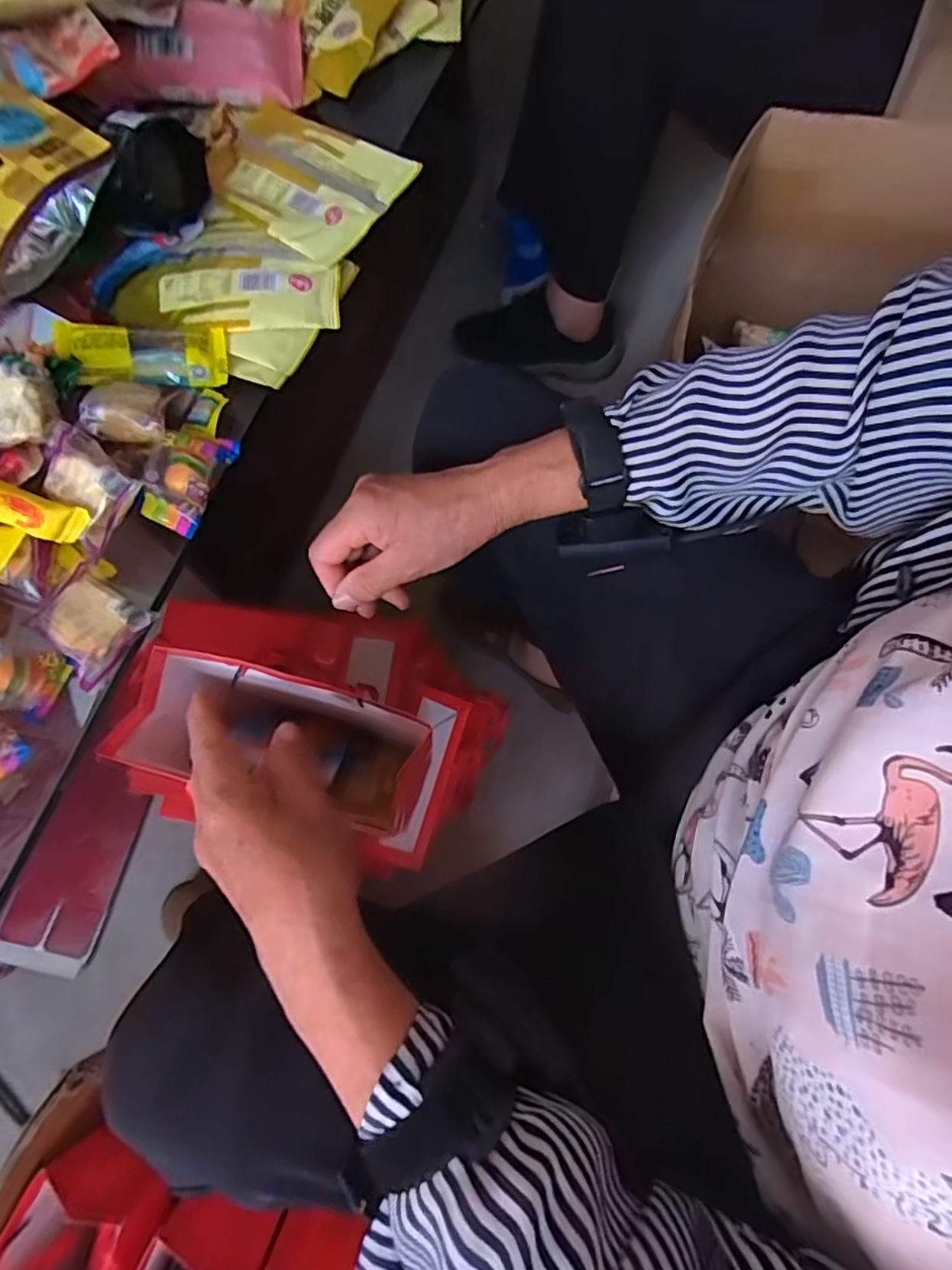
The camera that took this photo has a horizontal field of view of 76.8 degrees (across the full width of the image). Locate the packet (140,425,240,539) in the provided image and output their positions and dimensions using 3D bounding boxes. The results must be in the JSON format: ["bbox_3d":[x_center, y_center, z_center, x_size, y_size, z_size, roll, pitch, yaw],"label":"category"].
[{"bbox_3d":[-0.179,-0.099,0.366,0.040,0.016,0.068,20,74,7],"label":"packet"}]

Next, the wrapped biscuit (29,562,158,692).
[{"bbox_3d":[-0.217,-0.004,0.336,0.046,0.022,0.052,28,75,10],"label":"wrapped biscuit"}]

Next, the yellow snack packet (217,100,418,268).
[{"bbox_3d":[-0.122,-0.320,0.421,0.132,0.011,0.096,34,76,11],"label":"yellow snack packet"}]

